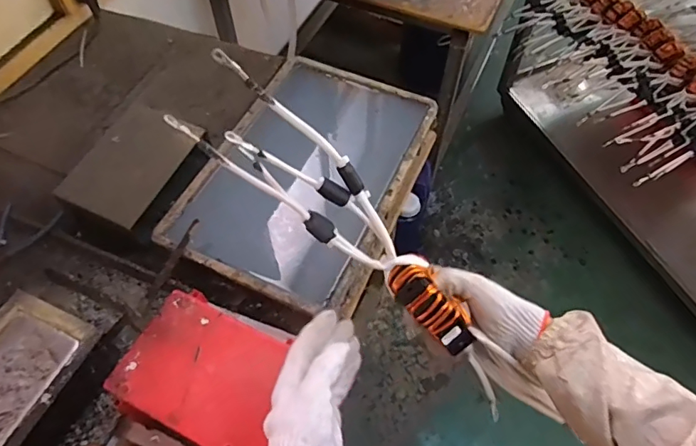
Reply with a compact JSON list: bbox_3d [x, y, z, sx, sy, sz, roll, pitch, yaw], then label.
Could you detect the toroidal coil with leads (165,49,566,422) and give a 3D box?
[{"bbox_3d":[0.023,0.026,0.461,0.418,0.063,0.077,46,64,-10],"label":"toroidal coil with leads"}]

